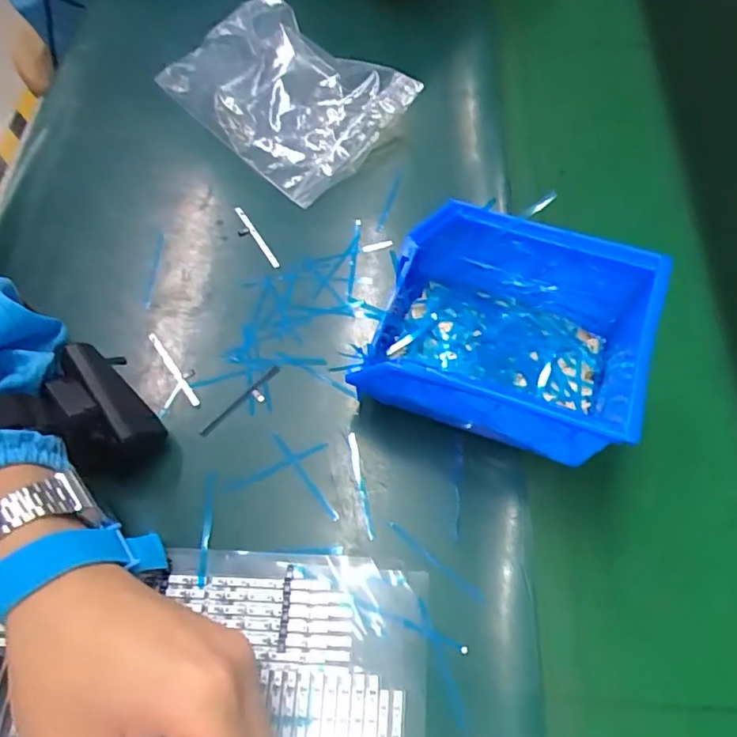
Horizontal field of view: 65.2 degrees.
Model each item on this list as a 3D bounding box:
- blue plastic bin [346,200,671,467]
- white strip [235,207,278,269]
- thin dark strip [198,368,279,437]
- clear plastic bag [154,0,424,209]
[{"bbox_3d":[0.074,-0.016,0.316,0.140,0.070,0.107,18,65,11],"label":"blue plastic bin"},{"bbox_3d":[-0.077,-0.090,0.399,0.004,0.005,0.059,-30,65,-12],"label":"white strip"},{"bbox_3d":[-0.077,0.019,0.344,0.059,0.004,0.005,-41,68,-17],"label":"thin dark strip"},{"bbox_3d":[-0.068,-0.216,0.443,0.185,0.035,0.119,40,71,20],"label":"clear plastic bag"}]

